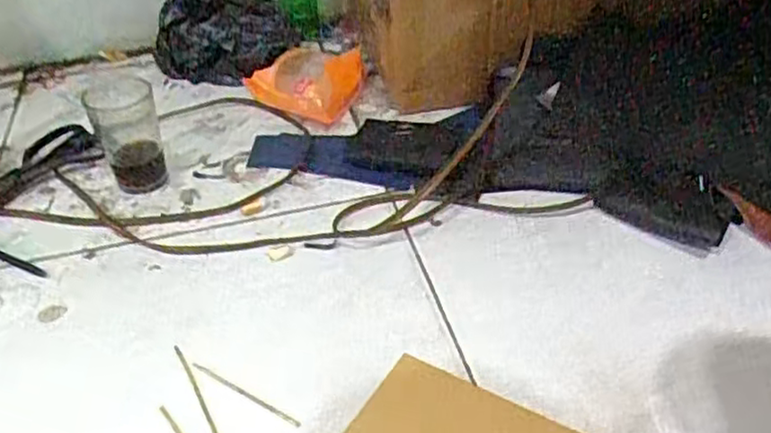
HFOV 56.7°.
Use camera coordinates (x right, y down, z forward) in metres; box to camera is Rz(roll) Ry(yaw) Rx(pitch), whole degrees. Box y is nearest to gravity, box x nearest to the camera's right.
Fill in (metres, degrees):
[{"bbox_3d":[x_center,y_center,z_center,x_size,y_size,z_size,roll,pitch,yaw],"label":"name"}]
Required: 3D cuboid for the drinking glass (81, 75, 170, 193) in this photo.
[{"bbox_3d":[-0.258,-0.080,0.723,0.063,0.095,0.073,-18,43,-19],"label":"drinking glass"}]

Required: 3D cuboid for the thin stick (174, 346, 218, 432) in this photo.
[{"bbox_3d":[-0.141,0.132,0.537,0.005,0.004,0.104,-21,44,-22],"label":"thin stick"}]

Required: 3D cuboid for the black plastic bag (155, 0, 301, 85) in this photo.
[{"bbox_3d":[-0.215,-0.237,0.909,0.161,0.096,0.121,15,43,19],"label":"black plastic bag"}]

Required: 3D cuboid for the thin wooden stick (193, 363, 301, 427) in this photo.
[{"bbox_3d":[-0.105,0.133,0.537,0.102,0.004,0.008,22,45,26],"label":"thin wooden stick"}]

